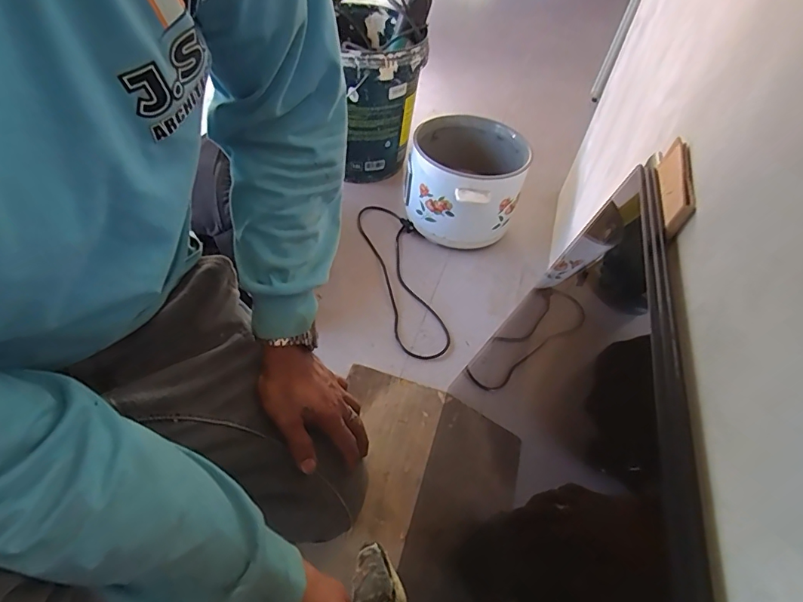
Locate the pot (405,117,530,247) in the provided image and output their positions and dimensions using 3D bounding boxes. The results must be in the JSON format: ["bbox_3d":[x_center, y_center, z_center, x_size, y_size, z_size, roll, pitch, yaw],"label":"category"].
[{"bbox_3d":[0.137,-0.246,1.021,0.239,0.213,0.251,3,49,-4],"label":"pot"}]

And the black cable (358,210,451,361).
[{"bbox_3d":[0.001,-0.065,0.964,0.119,0.029,0.443,-12,48,-11],"label":"black cable"}]

